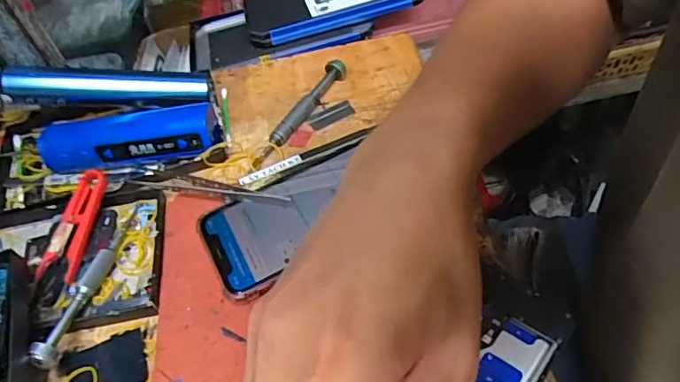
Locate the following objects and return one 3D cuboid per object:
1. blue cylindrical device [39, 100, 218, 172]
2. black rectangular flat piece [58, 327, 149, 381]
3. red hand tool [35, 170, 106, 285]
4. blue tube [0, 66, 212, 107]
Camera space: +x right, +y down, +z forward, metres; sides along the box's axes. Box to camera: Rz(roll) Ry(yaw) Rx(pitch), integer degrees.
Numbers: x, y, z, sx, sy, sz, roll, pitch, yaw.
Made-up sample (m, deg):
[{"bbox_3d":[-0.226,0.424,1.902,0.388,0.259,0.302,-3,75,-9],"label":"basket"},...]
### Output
[{"bbox_3d":[-0.162,-0.040,0.414,0.130,0.034,0.035,-5,50,2],"label":"blue cylindrical device"},{"bbox_3d":[-0.141,0.104,0.314,0.049,0.004,0.037,-19,51,-10],"label":"black rectangular flat piece"},{"bbox_3d":[-0.187,0.024,0.374,0.026,0.013,0.080,5,65,10],"label":"red hand tool"},{"bbox_3d":[-0.184,-0.084,0.426,0.153,0.023,0.026,-3,49,-14],"label":"blue tube"}]

